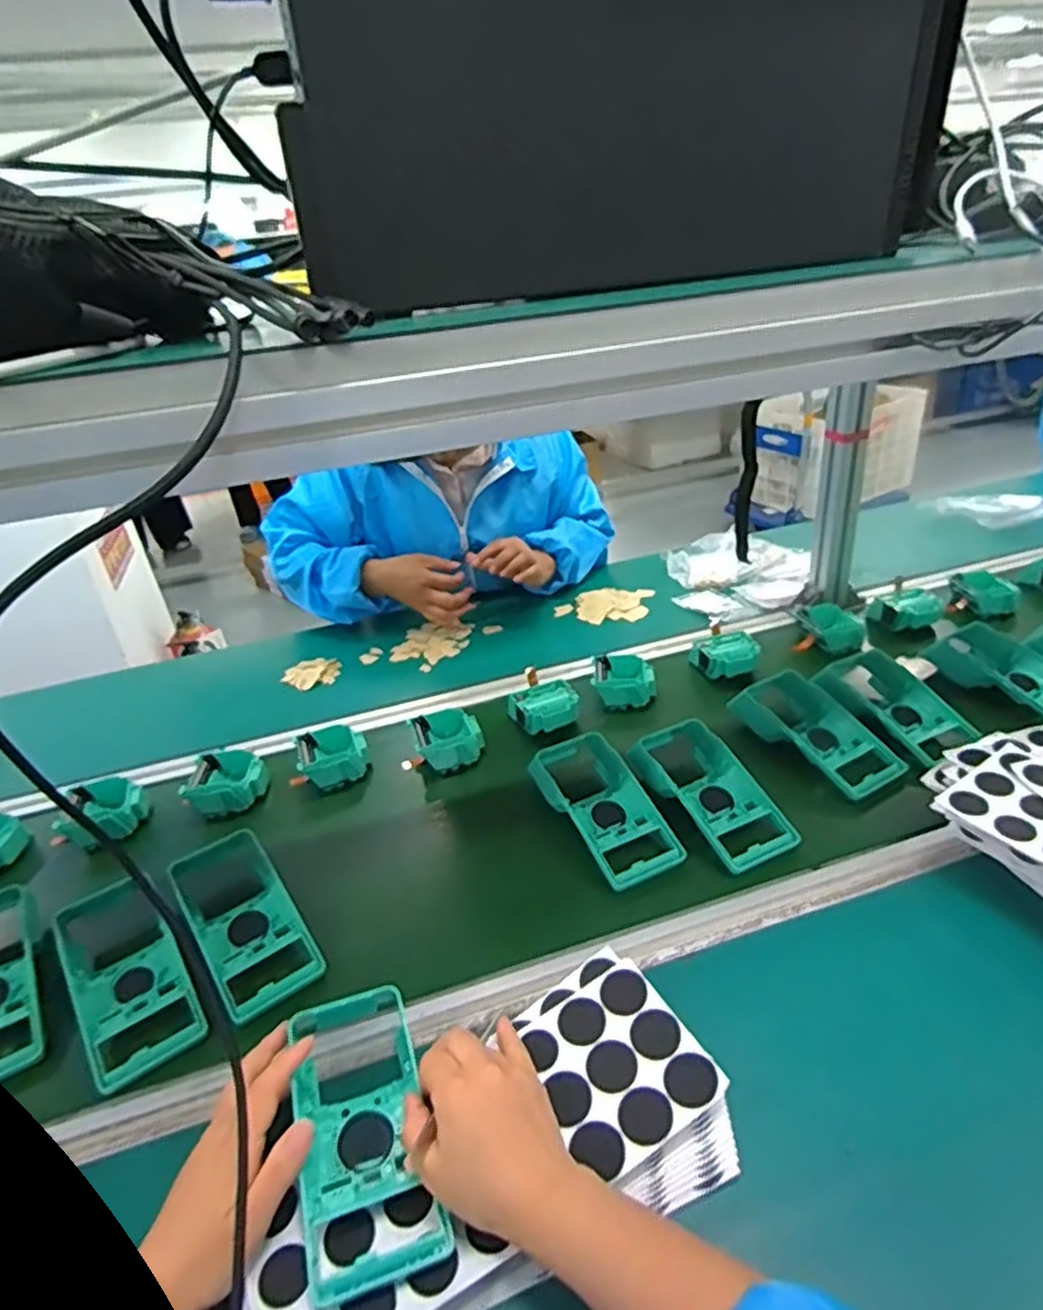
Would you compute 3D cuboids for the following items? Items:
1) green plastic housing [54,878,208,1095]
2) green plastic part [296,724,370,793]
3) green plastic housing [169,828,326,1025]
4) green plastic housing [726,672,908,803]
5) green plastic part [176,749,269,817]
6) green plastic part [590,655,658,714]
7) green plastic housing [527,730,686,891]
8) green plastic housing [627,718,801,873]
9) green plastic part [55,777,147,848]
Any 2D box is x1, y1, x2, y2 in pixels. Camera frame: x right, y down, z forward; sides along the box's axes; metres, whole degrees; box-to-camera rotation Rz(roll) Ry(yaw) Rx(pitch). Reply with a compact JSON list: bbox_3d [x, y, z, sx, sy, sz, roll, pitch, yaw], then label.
[{"bbox_3d":[-0.334,0.270,0.608,0.080,0.051,0.192,-26,36,-29],"label":"green plastic housing"},{"bbox_3d":[-0.225,0.121,0.858,0.074,0.034,0.085,-13,31,-11],"label":"green plastic part"},{"bbox_3d":[-0.249,0.233,0.644,0.080,0.037,0.186,-25,35,-29],"label":"green plastic housing"},{"bbox_3d":[0.336,0.083,0.812,0.104,0.040,0.182,-22,34,-24],"label":"green plastic housing"},{"bbox_3d":[-0.343,0.149,0.832,0.087,0.035,0.083,-26,36,-30],"label":"green plastic part"},{"bbox_3d":[0.134,0.034,0.948,0.077,0.039,0.088,-5,31,3],"label":"green plastic part"},{"bbox_3d":[0.083,0.149,0.731,0.085,0.046,0.183,-19,33,-21],"label":"green plastic housing"},{"bbox_3d":[0.194,0.135,0.739,0.092,0.047,0.184,-16,32,-16],"label":"green plastic housing"},{"bbox_3d":[-0.464,0.178,0.802,0.083,0.038,0.083,-4,31,4],"label":"green plastic part"}]

